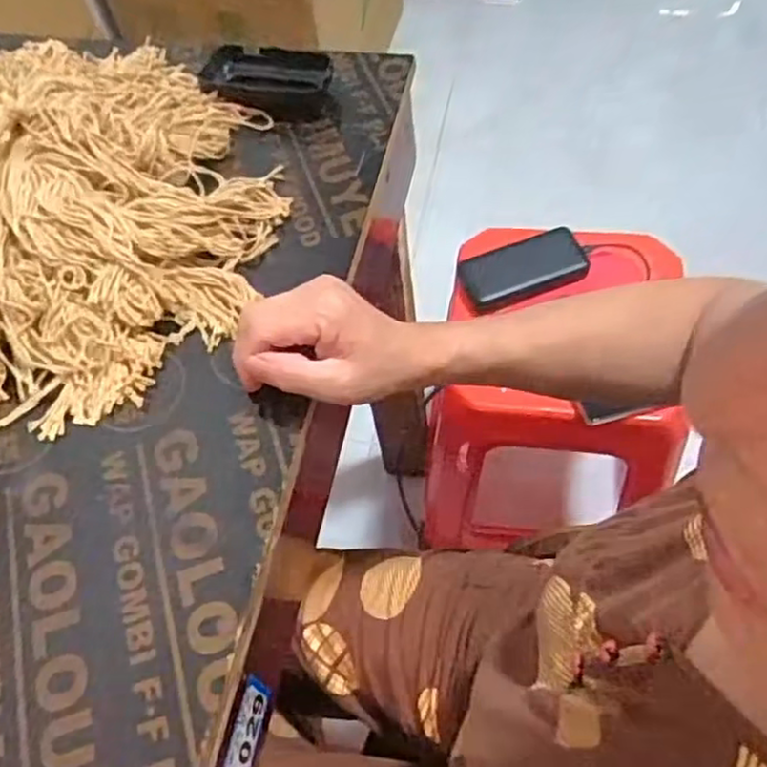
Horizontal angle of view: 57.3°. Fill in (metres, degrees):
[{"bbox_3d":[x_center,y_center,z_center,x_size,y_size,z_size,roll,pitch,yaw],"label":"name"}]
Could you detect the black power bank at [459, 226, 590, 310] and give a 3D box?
[{"bbox_3d":[0.183,-0.149,0.907,0.155,0.020,0.077,-18,59,-6],"label":"black power bank"}]

